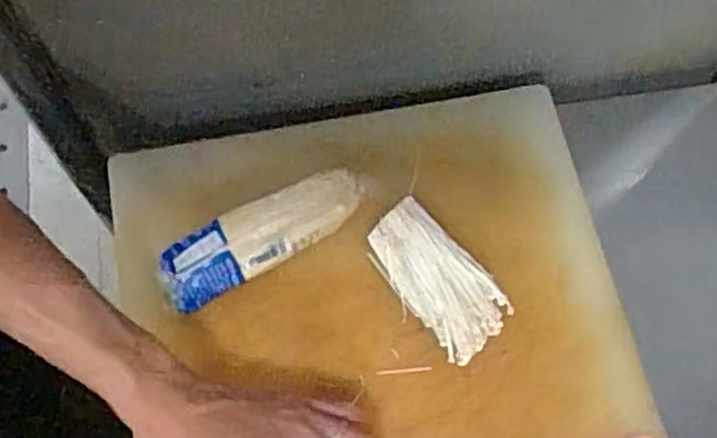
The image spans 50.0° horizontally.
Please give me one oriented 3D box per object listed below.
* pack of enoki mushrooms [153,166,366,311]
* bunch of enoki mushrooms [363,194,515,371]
[{"bbox_3d":[-0.076,0.015,0.621,0.175,0.033,0.051,-28,72,-13],"label":"pack of enoki mushrooms"},{"bbox_3d":[0.065,0.046,0.611,0.066,0.042,0.125,-34,73,-15],"label":"bunch of enoki mushrooms"}]

